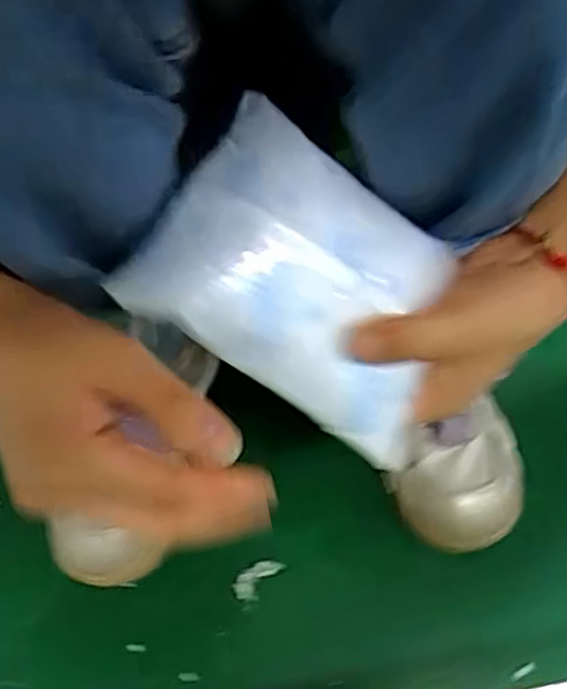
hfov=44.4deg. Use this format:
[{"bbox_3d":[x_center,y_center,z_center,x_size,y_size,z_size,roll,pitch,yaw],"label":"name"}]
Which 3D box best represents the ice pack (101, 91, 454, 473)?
[{"bbox_3d":[0.017,-0.026,0.324,0.155,0.037,0.109,37,83,-16],"label":"ice pack"}]

